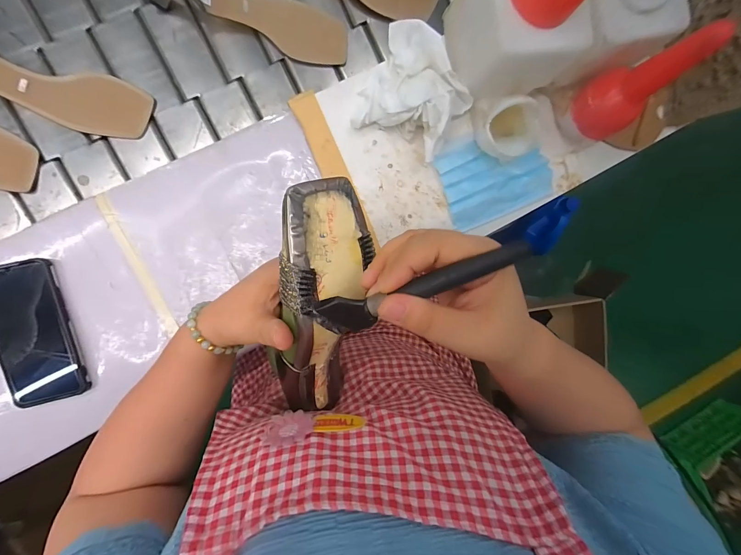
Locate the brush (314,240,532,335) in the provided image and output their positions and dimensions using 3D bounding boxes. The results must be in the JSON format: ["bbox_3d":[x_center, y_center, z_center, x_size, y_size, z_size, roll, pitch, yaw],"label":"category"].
[{"bbox_3d":[0.026,0.008,0.191,0.134,0.012,0.027,-22,98,19],"label":"brush"}]

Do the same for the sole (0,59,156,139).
[{"bbox_3d":[-0.388,-0.228,0.369,0.221,0.046,0.072,12,92,-23],"label":"sole"}]

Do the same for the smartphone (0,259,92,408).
[{"bbox_3d":[-0.391,0.064,0.360,0.077,0.017,0.162,-12,94,-9],"label":"smartphone"}]

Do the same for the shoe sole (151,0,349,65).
[{"bbox_3d":[-0.144,-0.345,0.390,0.237,0.063,0.069,13,92,-9],"label":"shoe sole"}]

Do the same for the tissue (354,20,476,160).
[{"bbox_3d":[0.056,-0.222,0.375,0.118,0.048,0.131,29,87,-10],"label":"tissue"}]

